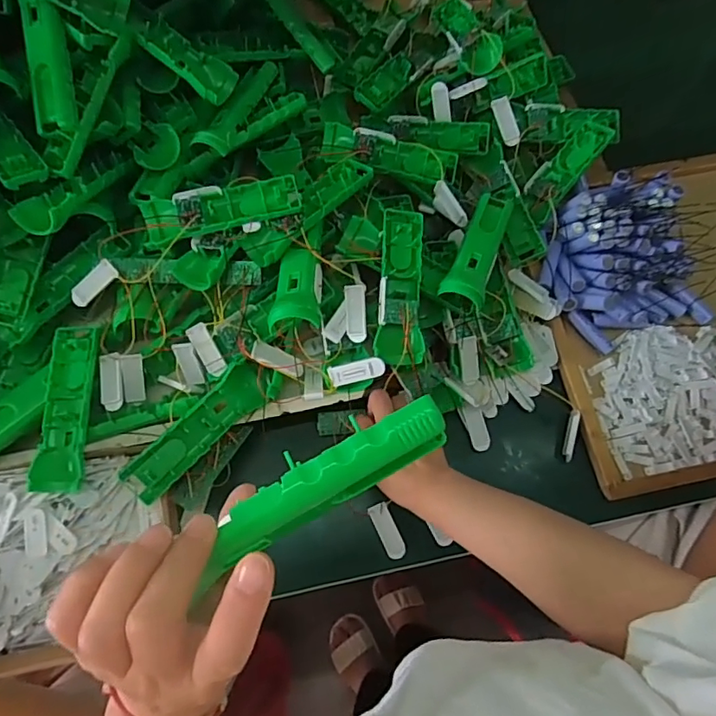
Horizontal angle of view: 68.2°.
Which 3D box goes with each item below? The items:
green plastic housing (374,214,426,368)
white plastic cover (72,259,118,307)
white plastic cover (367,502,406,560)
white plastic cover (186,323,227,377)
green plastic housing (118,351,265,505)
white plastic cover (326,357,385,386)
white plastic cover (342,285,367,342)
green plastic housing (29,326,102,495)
[{"bbox_3d":[0.045,-0.075,0.554,0.046,0.023,0.160,2,85,0],"label":"green plastic housing"},{"bbox_3d":[-0.274,-0.076,0.547,0.056,0.011,0.019,-43,76,5],"label":"white plastic cover"},{"bbox_3d":[0.032,0.186,0.569,0.022,0.004,0.059,-23,73,-8],"label":"white plastic cover"},{"bbox_3d":[-0.158,-0.008,0.555,0.021,0.006,0.057,-29,97,-10],"label":"white plastic cover"},{"bbox_3d":[-0.160,0.071,0.532,0.160,0.025,0.049,-48,112,-22],"label":"green plastic housing"},{"bbox_3d":[-0.001,0.014,0.534,0.057,0.005,0.020,-13,93,14],"label":"white plastic cover"},{"bbox_3d":[-0.002,-0.047,0.554,0.023,0.008,0.060,-3,93,22],"label":"white plastic cover"},{"bbox_3d":[-0.288,0.048,0.526,0.045,0.021,0.163,0,71,-1],"label":"green plastic housing"}]

